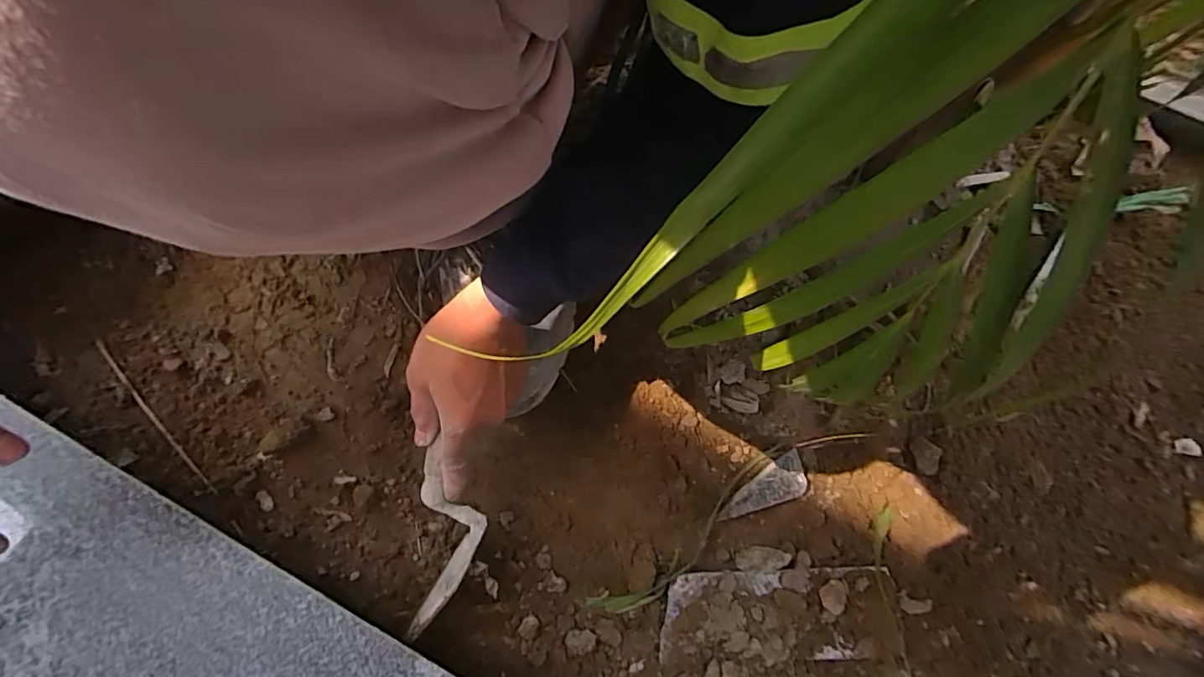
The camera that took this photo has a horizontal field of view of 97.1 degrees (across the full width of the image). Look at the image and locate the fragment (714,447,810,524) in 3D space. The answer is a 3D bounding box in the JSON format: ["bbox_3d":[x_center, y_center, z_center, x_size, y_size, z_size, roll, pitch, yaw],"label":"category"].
[{"bbox_3d":[0.148,0.142,0.489,0.089,0.016,0.035,-30,78,-12],"label":"fragment"}]

